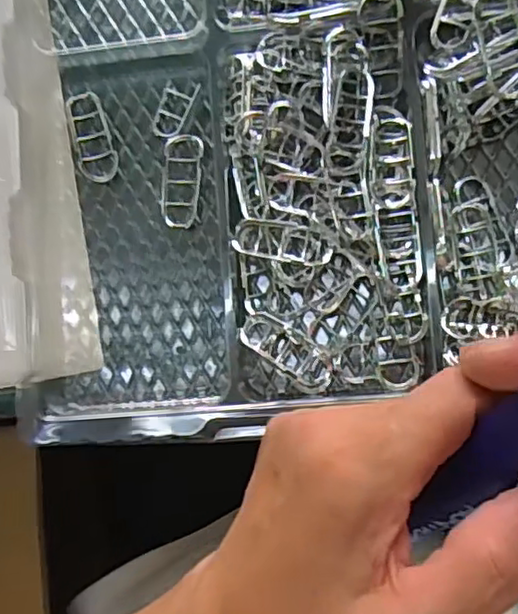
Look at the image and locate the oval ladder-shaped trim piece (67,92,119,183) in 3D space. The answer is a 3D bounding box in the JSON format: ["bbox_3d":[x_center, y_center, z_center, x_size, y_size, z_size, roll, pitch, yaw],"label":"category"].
[{"bbox_3d":[-0.097,-0.098,0.368,0.022,0.006,0.057,-19,84,5],"label":"oval ladder-shaped trim piece"}]

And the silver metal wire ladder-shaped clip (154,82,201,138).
[{"bbox_3d":[-0.047,-0.112,0.363,0.019,0.006,0.034,17,89,8],"label":"silver metal wire ladder-shaped clip"}]

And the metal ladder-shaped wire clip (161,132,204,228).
[{"bbox_3d":[-0.044,-0.071,0.357,0.023,0.005,0.052,6,87,7],"label":"metal ladder-shaped wire clip"}]

